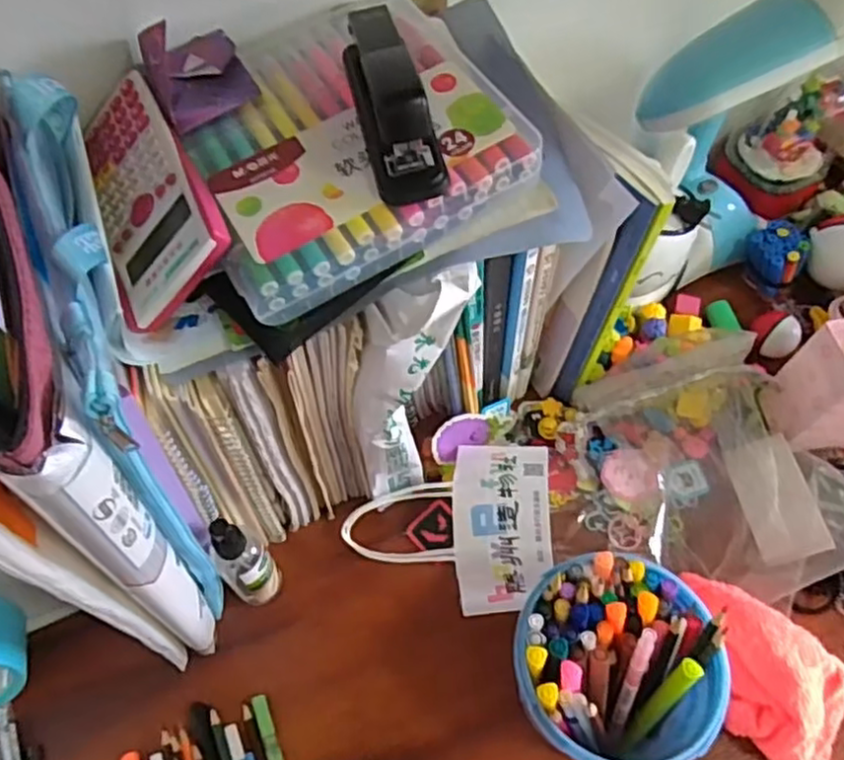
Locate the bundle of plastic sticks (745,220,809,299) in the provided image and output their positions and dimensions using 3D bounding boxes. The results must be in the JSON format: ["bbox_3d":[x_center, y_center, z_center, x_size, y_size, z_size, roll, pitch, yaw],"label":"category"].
[{"bbox_3d":[0.363,-0.129,0.716,0.058,0.050,0.056,-1,60,1],"label":"bundle of plastic sticks"}]

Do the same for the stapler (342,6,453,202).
[{"bbox_3d":[-0.017,-0.162,0.383,0.042,0.064,0.113,-12,60,-5],"label":"stapler"}]

